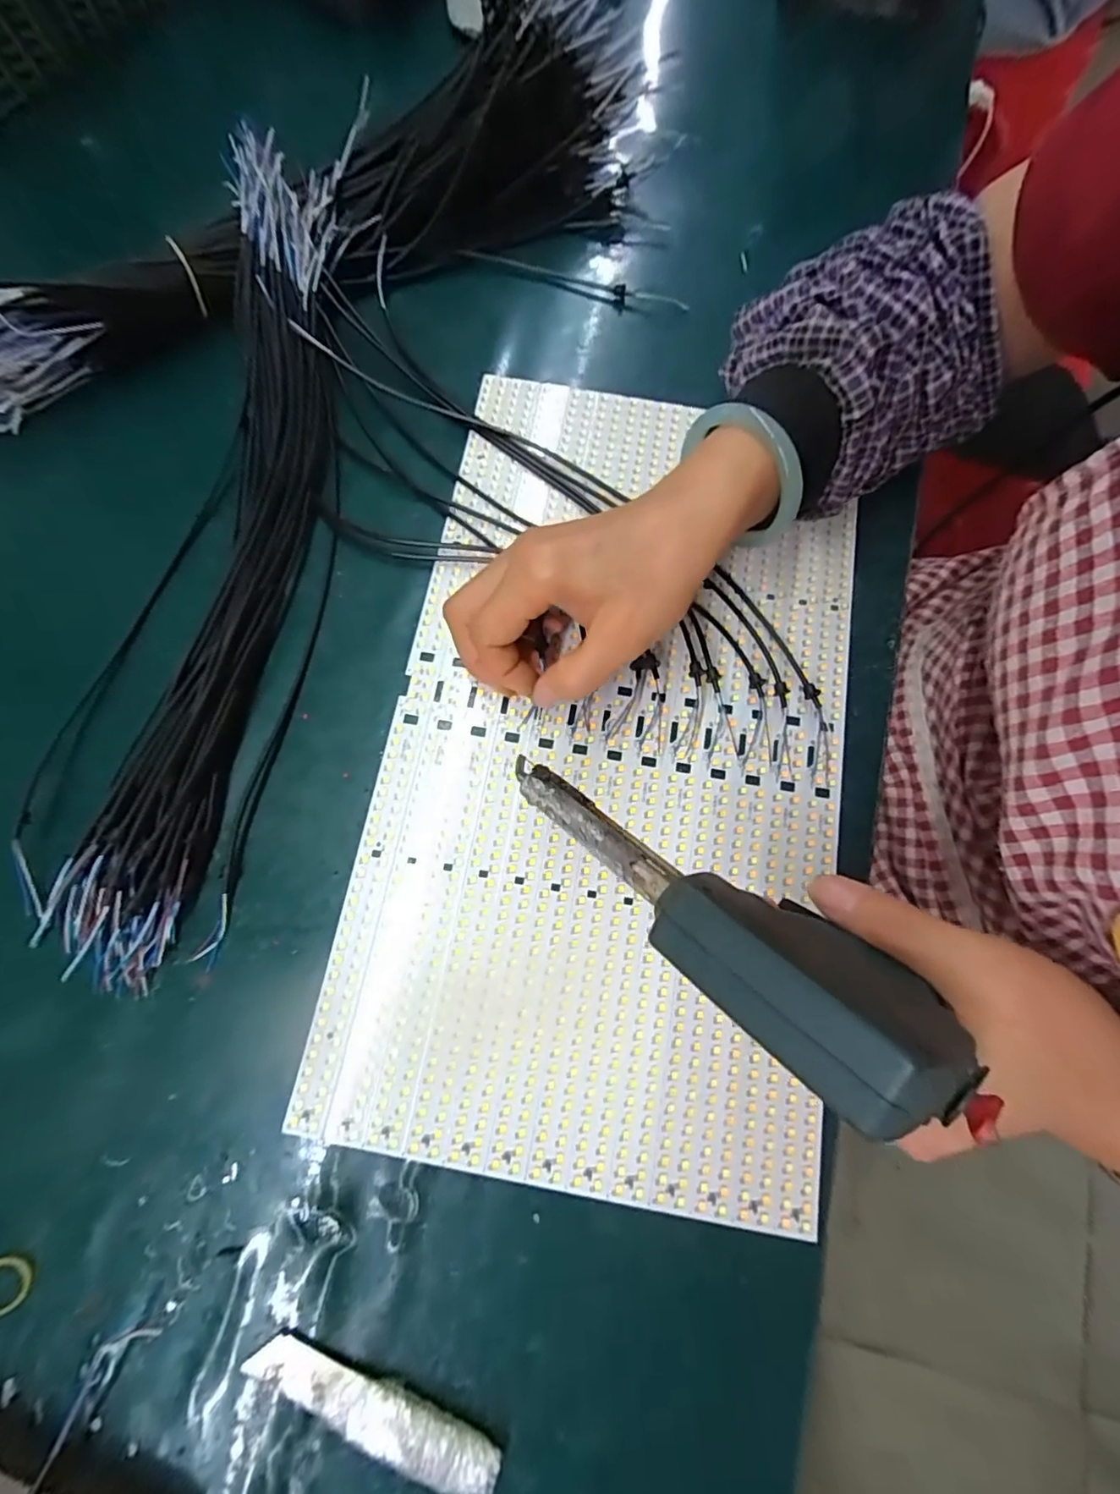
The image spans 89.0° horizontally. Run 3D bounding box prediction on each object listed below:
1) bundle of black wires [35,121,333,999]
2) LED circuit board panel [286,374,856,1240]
[{"bbox_3d":[-0.183,-0.119,0.305,0.088,0.038,0.468,7,76,1],"label":"bundle of black wires"},{"bbox_3d":[0.031,-0.007,0.298,0.230,0.005,0.409,10,76,1],"label":"LED circuit board panel"}]

